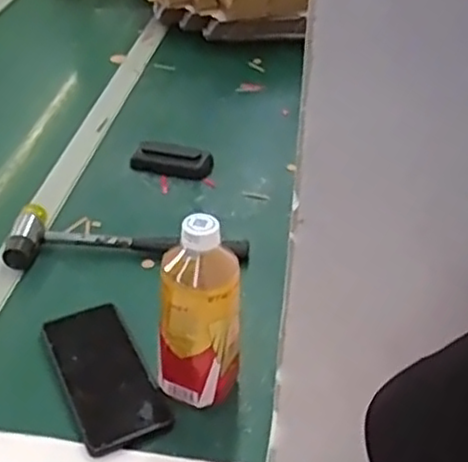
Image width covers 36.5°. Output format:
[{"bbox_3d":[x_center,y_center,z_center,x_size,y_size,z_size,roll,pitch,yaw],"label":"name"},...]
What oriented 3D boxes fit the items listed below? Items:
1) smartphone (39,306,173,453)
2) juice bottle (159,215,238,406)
[{"bbox_3d":[-0.122,0.132,0.666,0.076,0.010,0.158,-17,42,-22],"label":"smartphone"},{"bbox_3d":[-0.030,0.072,0.613,0.072,0.178,0.060,6,39,4],"label":"juice bottle"}]

